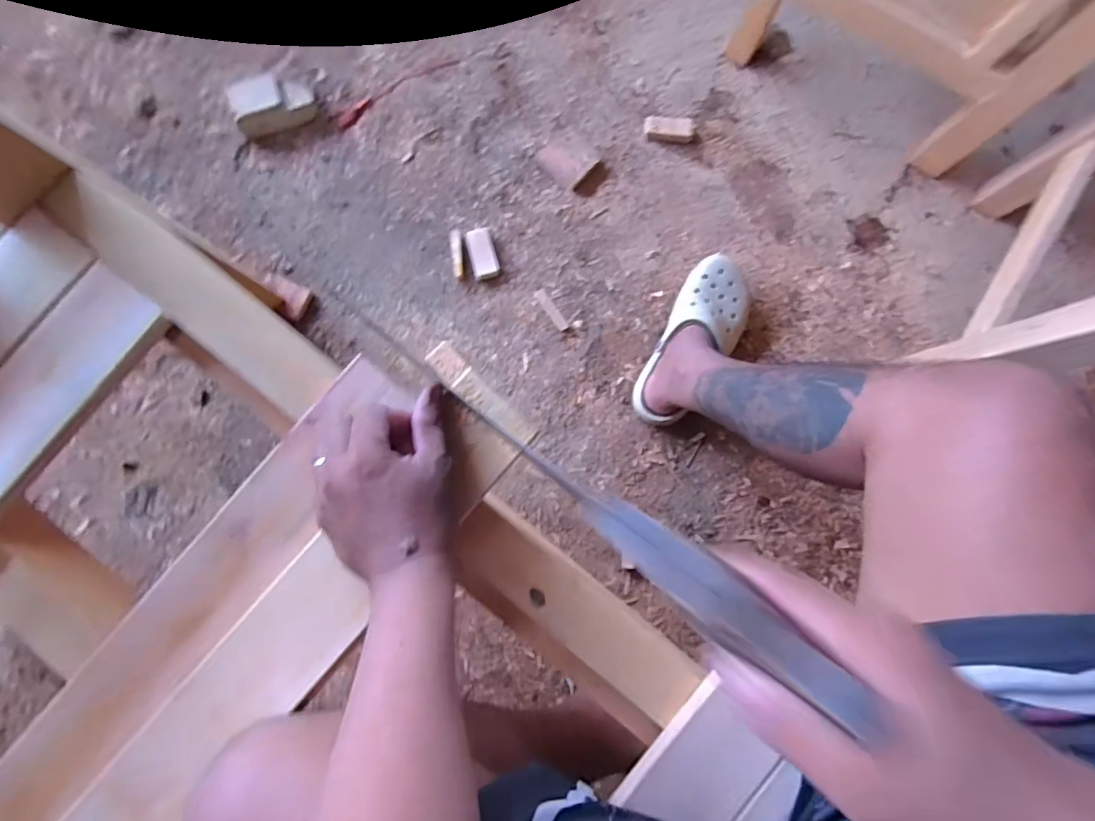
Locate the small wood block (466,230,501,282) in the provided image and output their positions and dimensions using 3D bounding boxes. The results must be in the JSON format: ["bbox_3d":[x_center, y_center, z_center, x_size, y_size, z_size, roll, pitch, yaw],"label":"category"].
[{"bbox_3d":[-0.101,-0.247,0.874,0.042,0.020,0.076,-14,84,0],"label":"small wood block"}]

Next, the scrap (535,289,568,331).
[{"bbox_3d":[0.007,-0.159,0.879,0.017,0.012,0.075,-35,86,-4],"label":"scrap"}]

